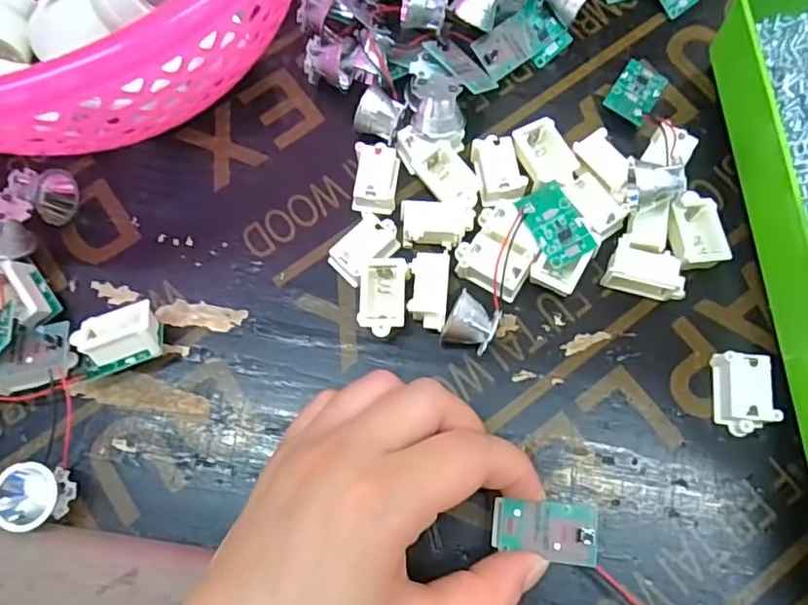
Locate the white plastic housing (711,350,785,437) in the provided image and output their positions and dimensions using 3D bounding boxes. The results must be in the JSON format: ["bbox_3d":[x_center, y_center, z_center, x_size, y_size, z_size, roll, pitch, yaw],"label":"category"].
[{"bbox_3d":[0.125,0.034,0.220,0.016,0.015,0.029,3,74,3],"label":"white plastic housing"}]

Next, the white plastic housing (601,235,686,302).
[{"bbox_3d":[0.094,-0.011,0.234,0.029,0.016,0.018,17,76,7],"label":"white plastic housing"}]

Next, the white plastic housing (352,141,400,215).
[{"bbox_3d":[-0.012,-0.052,0.250,0.017,0.015,0.028,6,75,4],"label":"white plastic housing"}]

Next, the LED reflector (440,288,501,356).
[{"bbox_3d":[0.025,0.010,0.228,0.017,0.021,0.020,28,77,9],"label":"LED reflector"}]

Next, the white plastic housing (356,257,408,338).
[{"bbox_3d":[-0.008,-0.001,0.235,0.017,0.016,0.031,7,75,4],"label":"white plastic housing"}]

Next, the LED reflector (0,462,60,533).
[{"bbox_3d":[-0.133,0.070,0.215,0.021,0.019,0.022,19,76,7],"label":"LED reflector"}]

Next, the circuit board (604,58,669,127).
[{"bbox_3d":[0.102,-0.094,0.261,0.018,0.004,0.036,34,68,3],"label":"circuit board"}]

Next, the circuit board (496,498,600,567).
[{"bbox_3d":[0.049,0.077,0.201,0.032,0.004,0.019,6,75,4],"label":"circuit board"}]

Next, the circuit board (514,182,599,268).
[{"bbox_3d":[0.060,-0.031,0.233,0.019,0.004,0.032,-25,75,-5],"label":"circuit board"}]

